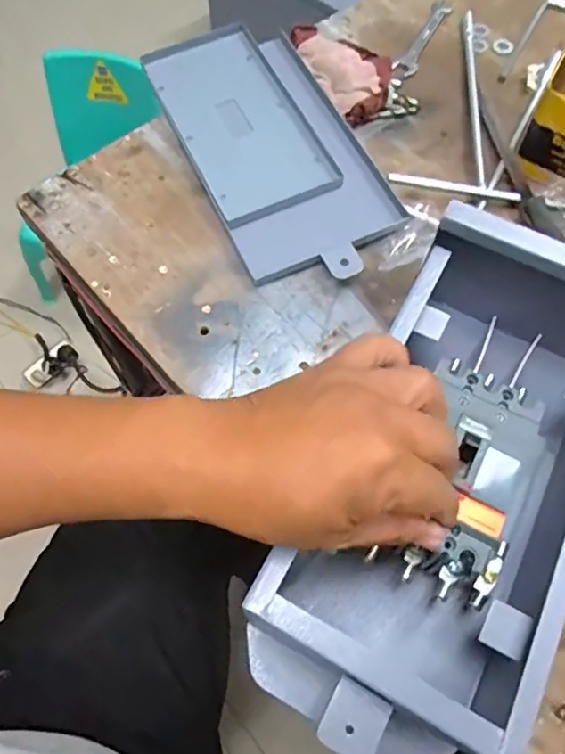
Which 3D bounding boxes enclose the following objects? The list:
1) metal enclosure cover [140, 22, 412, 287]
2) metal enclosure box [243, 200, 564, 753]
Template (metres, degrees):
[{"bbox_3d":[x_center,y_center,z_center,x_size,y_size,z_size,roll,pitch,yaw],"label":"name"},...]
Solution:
[{"bbox_3d":[-0.015,-0.237,0.572,0.155,0.021,0.331,-22,63,-11],"label":"metal enclosure cover"},{"bbox_3d":[0.112,0.063,0.380,0.153,0.112,0.343,25,69,11],"label":"metal enclosure box"}]

